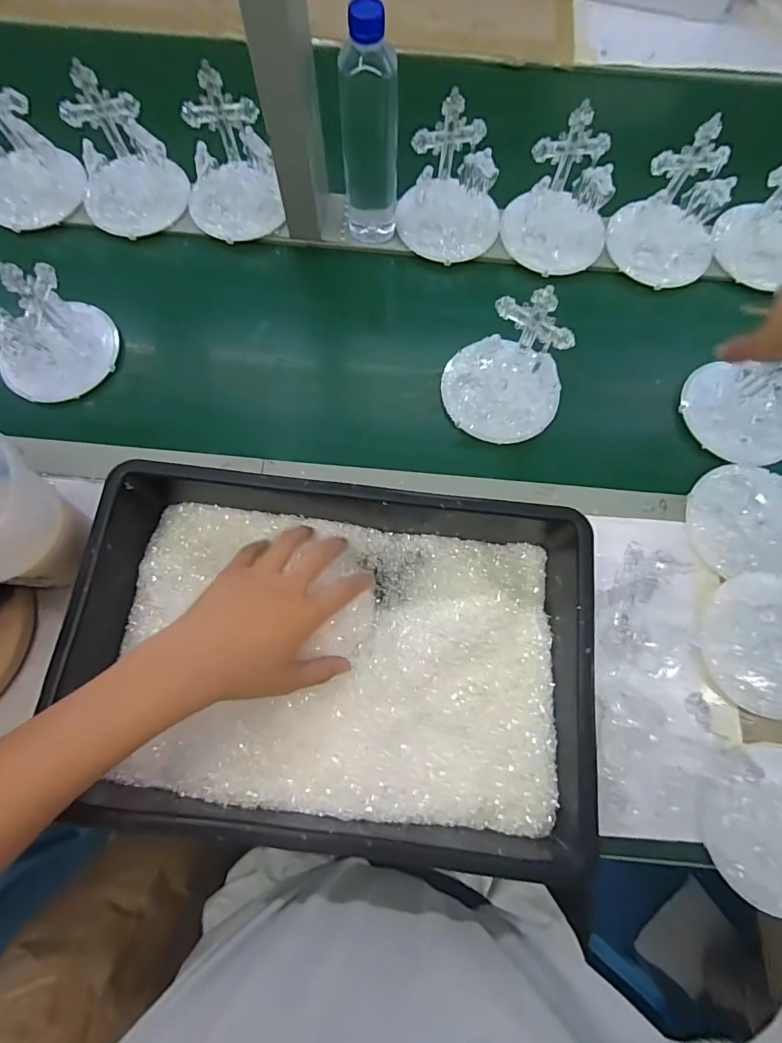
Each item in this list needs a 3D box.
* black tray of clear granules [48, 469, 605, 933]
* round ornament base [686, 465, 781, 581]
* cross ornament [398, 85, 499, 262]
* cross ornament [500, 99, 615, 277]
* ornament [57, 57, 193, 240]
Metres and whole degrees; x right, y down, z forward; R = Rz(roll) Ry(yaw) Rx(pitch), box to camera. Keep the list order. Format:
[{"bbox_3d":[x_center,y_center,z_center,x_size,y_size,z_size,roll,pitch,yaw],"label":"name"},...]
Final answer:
[{"bbox_3d":[-0.046,0.104,0.408,0.404,0.086,0.272,5,73,1],"label":"black tray of clear granules"},{"bbox_3d":[0.368,-0.002,0.487,0.116,0.014,0.115,2,80,6],"label":"round ornament base"},{"bbox_3d":[0.072,-0.392,0.562,0.127,0.113,0.103,8,73,1],"label":"cross ornament"},{"bbox_3d":[0.204,-0.377,0.560,0.126,0.112,0.106,23,75,7],"label":"cross ornament"},{"bbox_3d":[-0.322,-0.427,0.567,0.127,0.113,0.097,-30,76,-10],"label":"ornament"}]

